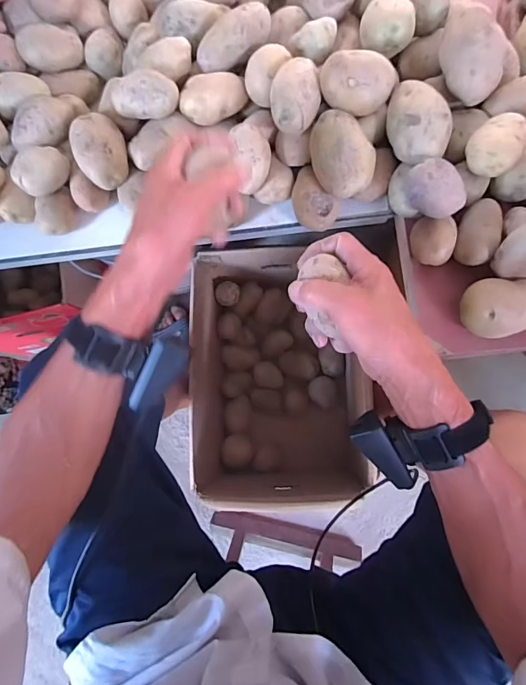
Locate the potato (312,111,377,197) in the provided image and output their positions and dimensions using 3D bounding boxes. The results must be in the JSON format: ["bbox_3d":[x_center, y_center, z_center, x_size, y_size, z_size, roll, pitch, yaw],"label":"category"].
[{"bbox_3d":[0.086,-0.208,0.457,0.062,0.041,0.089,-33,94,11],"label":"potato"}]

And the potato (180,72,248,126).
[{"bbox_3d":[-0.058,-0.289,0.480,0.077,0.034,0.043,-27,80,1],"label":"potato"}]

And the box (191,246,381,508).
[{"bbox_3d":[0.023,0.071,0.756,0.258,0.213,0.455,-2,81,5],"label":"box"}]

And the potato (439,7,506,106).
[{"bbox_3d":[0.223,-0.308,0.442,0.052,0.057,0.095,-8,81,4],"label":"potato"}]

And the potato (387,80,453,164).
[{"bbox_3d":[0.168,-0.238,0.442,0.057,0.039,0.084,-11,81,3],"label":"potato"}]

